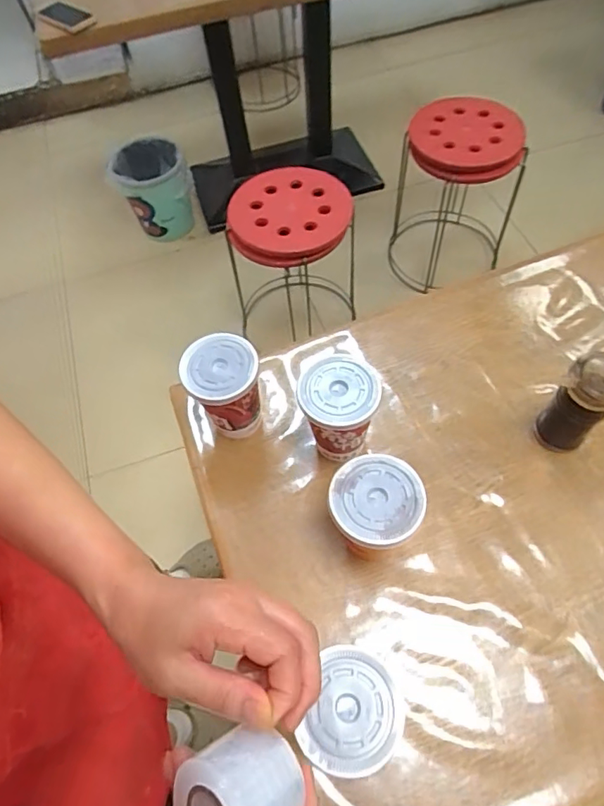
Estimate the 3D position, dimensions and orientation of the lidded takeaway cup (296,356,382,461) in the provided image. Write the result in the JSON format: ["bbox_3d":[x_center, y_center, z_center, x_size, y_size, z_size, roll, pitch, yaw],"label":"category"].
[{"bbox_3d":[0.042,0.014,0.587,0.082,0.131,0.076,-2,60,3],"label":"lidded takeaway cup"}]

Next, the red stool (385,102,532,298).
[{"bbox_3d":[0.483,-0.658,1.642,0.383,0.516,0.333,13,62,11],"label":"red stool"}]

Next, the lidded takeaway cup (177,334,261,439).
[{"bbox_3d":[-0.087,-0.011,0.608,0.088,0.122,0.078,-23,61,-9],"label":"lidded takeaway cup"}]

